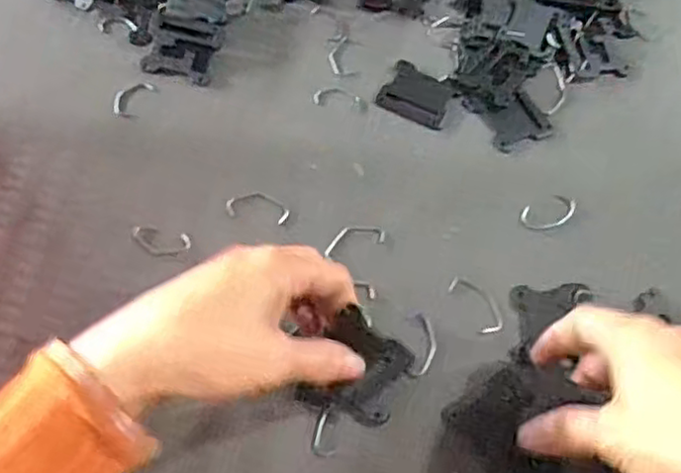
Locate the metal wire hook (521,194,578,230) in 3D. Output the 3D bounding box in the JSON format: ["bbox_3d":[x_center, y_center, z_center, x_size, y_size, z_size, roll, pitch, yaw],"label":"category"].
[{"bbox_3d":[0.129,-0.015,0.414,0.039,0.004,0.020,-23,62,-18],"label":"metal wire hook"}]

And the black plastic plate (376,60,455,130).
[{"bbox_3d":[0.053,-0.097,0.461,0.045,0.005,0.042,24,61,11],"label":"black plastic plate"}]

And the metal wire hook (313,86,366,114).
[{"bbox_3d":[0.001,-0.093,0.453,0.036,0.004,0.018,11,58,2],"label":"metal wire hook"}]

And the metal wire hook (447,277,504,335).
[{"bbox_3d":[0.077,0.037,0.384,0.018,0.004,0.039,-23,62,-18],"label":"metal wire hook"}]

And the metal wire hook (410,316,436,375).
[{"bbox_3d":[0.046,0.059,0.370,0.012,0.004,0.037,10,58,2],"label":"metal wire hook"}]

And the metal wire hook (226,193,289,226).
[{"bbox_3d":[-0.049,-0.019,0.401,0.038,0.004,0.018,13,58,4],"label":"metal wire hook"}]

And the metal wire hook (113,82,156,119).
[{"bbox_3d":[-0.135,-0.090,0.439,0.021,0.004,0.030,18,58,7],"label":"metal wire hook"}]

